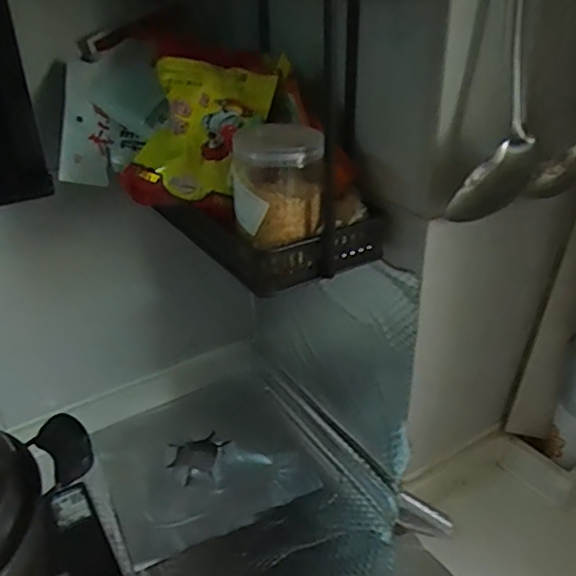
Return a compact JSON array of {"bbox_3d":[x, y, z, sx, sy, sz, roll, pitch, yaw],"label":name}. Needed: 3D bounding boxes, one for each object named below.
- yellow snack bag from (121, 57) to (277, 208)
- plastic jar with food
[{"bbox_3d":[-0.097,-0.164,0.608,0.133,0.160,0.038,12,-4,11],"label":"yellow snack bag"},{"bbox_3d":[-0.009,-0.102,0.548,0.086,0.096,0.085,-4,30,1],"label":"plastic jar with food"}]

